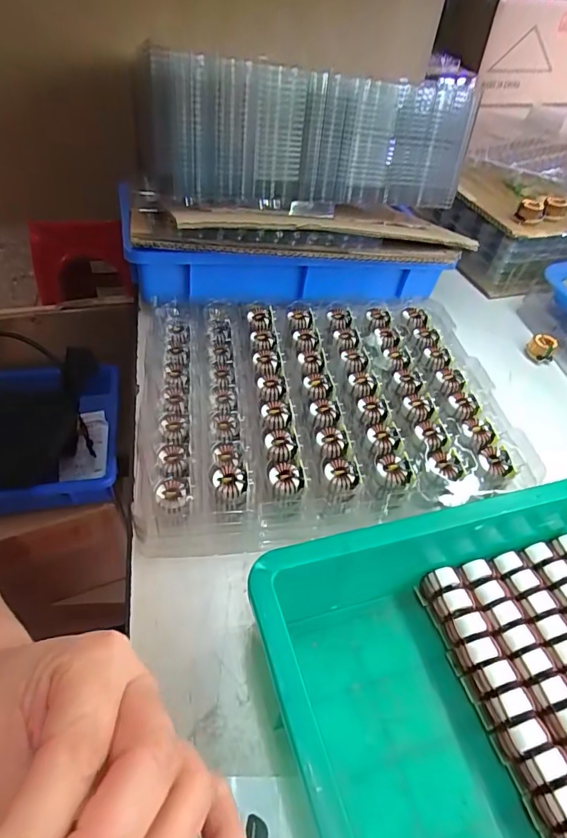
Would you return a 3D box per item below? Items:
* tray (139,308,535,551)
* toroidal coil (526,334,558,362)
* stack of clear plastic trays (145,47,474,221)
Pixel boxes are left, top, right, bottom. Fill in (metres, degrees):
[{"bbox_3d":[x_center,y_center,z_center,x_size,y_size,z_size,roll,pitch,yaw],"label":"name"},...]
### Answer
[{"bbox_3d":[0.032,-0.020,0.409,0.300,0.032,0.256,-4,48,-9],"label":"tray"},{"bbox_3d":[0.288,-0.080,0.517,0.028,0.019,0.026,2,47,-3],"label":"toroidal coil"},{"bbox_3d":[0.018,-0.280,0.455,0.326,0.106,0.141,-6,48,-10],"label":"stack of clear plastic trays"}]

